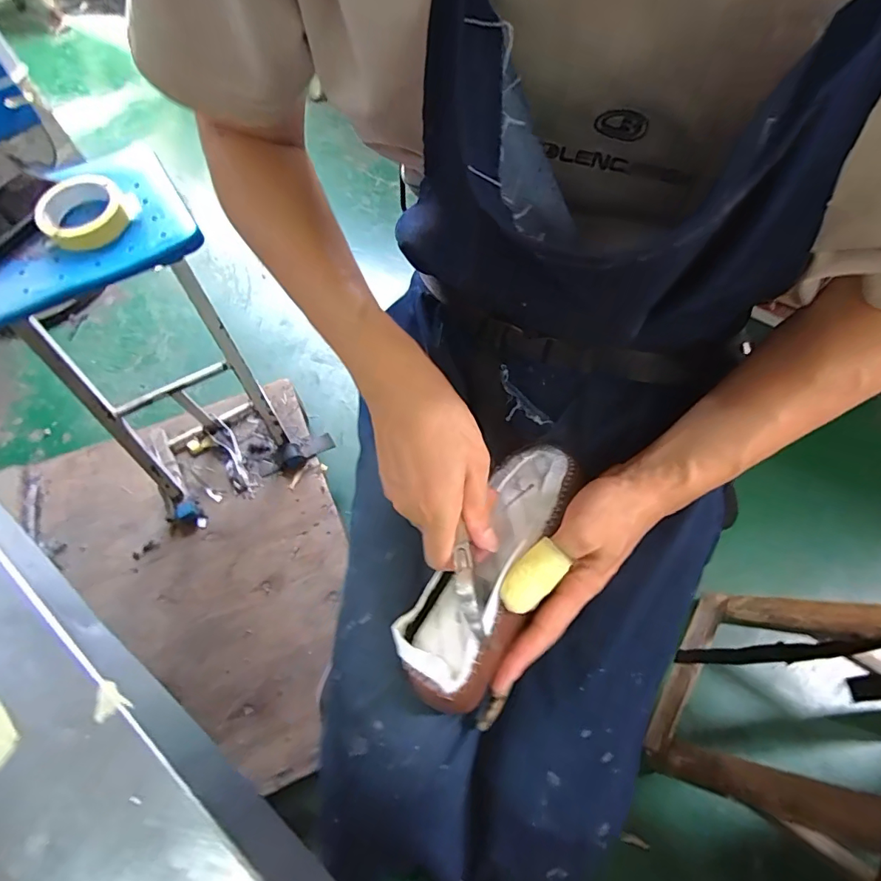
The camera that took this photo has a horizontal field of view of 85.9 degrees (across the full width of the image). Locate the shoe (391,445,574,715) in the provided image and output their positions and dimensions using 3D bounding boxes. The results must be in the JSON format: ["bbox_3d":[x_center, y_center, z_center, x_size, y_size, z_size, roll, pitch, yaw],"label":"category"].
[{"bbox_3d":[0.041,0.087,0.368,0.072,0.044,0.221,25,64,15],"label":"shoe"}]

